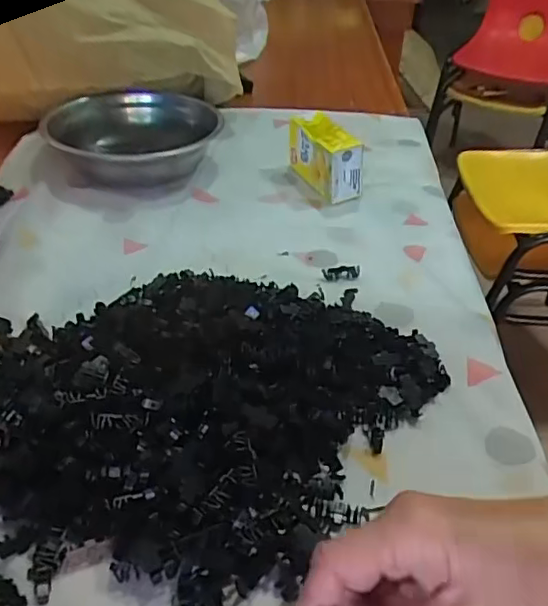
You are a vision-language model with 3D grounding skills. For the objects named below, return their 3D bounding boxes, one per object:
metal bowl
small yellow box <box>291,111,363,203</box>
[{"bbox_3d":[-0.173,-0.199,0.702,0.178,0.064,0.194,2,37,-1],"label":"metal bowl"},{"bbox_3d":[0.056,-0.171,0.668,0.034,0.074,0.111,-18,42,-26],"label":"small yellow box"}]

